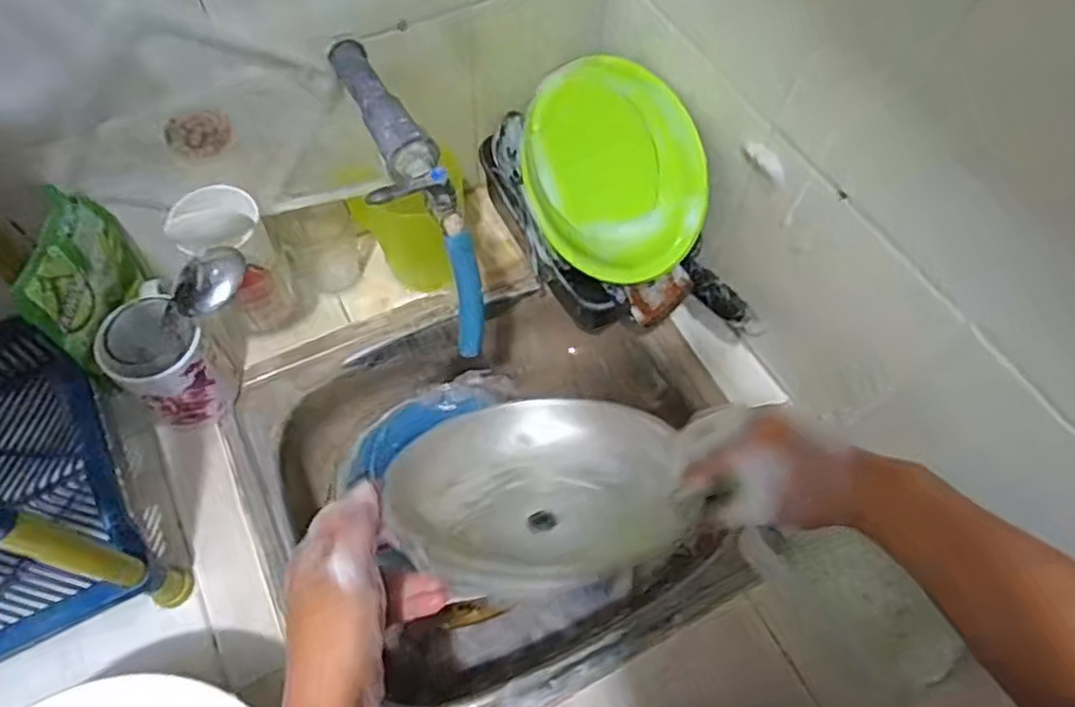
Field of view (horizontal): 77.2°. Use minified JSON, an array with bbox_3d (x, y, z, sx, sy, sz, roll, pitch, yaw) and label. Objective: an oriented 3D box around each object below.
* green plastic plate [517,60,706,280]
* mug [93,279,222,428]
[{"bbox_3d":[0.059,-0.164,0.593,0.154,0.030,0.214,-38,67,22],"label":"green plastic plate"},{"bbox_3d":[-0.320,0.007,0.581,0.098,0.107,0.075,40,68,18],"label":"mug"}]

